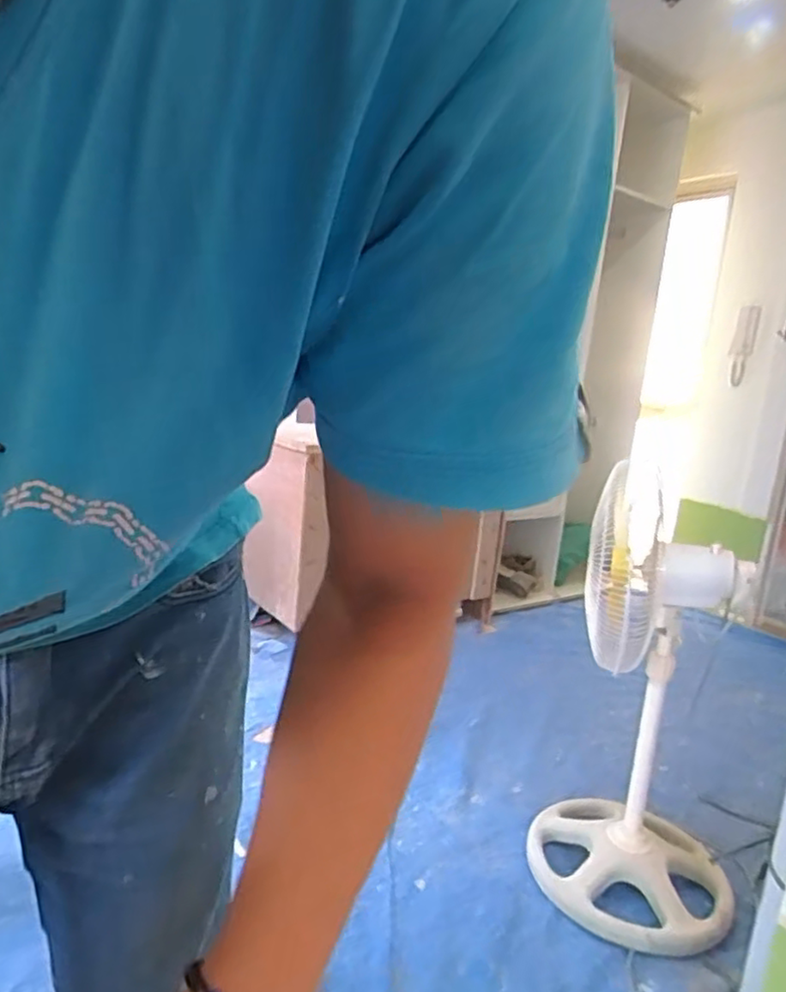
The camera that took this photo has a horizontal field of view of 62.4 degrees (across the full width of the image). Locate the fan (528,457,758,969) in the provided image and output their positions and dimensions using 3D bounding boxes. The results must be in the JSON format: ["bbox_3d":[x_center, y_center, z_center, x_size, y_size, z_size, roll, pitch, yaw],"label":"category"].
[{"bbox_3d":[0.534,0.419,1.315,0.386,0.844,0.347,10,12,21],"label":"fan"}]

